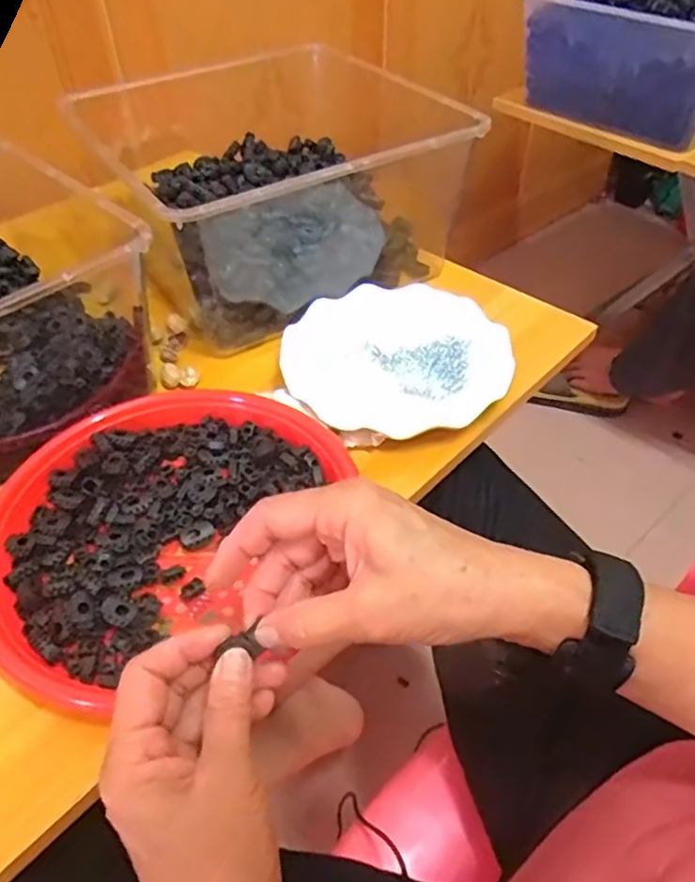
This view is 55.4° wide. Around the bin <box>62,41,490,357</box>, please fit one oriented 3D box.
[{"bbox_3d":[-0.072,-0.242,0.625,0.282,0.135,0.267,-26,52,-21],"label":"bin"}]

